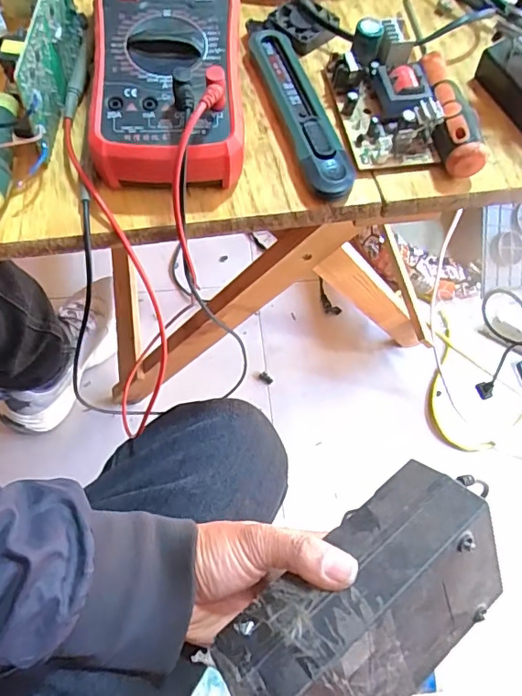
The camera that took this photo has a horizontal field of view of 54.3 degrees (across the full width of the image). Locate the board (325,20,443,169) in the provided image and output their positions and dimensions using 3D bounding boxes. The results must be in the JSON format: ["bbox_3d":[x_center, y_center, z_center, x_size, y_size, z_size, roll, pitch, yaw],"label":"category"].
[{"bbox_3d":[0.080,-0.163,0.327,0.053,0.034,0.092,-9,67,-7],"label":"board"}]

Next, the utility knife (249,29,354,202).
[{"bbox_3d":[0.025,-0.157,0.330,0.028,0.015,0.145,-15,67,-10],"label":"utility knife"}]

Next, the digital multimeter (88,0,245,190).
[{"bbox_3d":[-0.058,-0.181,0.316,0.091,0.054,0.185,-2,66,-4],"label":"digital multimeter"}]

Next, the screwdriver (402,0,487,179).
[{"bbox_3d":[0.115,-0.178,0.338,0.022,0.023,0.148,-6,66,-6],"label":"screwdriver"}]

